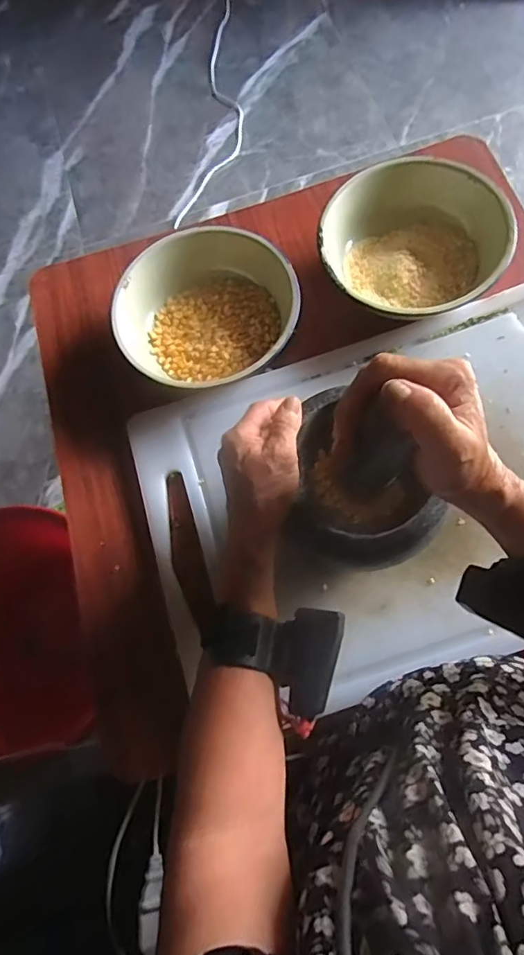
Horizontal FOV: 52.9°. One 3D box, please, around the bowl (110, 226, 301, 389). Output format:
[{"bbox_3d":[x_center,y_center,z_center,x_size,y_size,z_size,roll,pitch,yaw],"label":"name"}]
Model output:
[{"bbox_3d":[-0.059,-0.174,0.562,0.185,0.063,0.157,-8,69,4],"label":"bowl"}]

